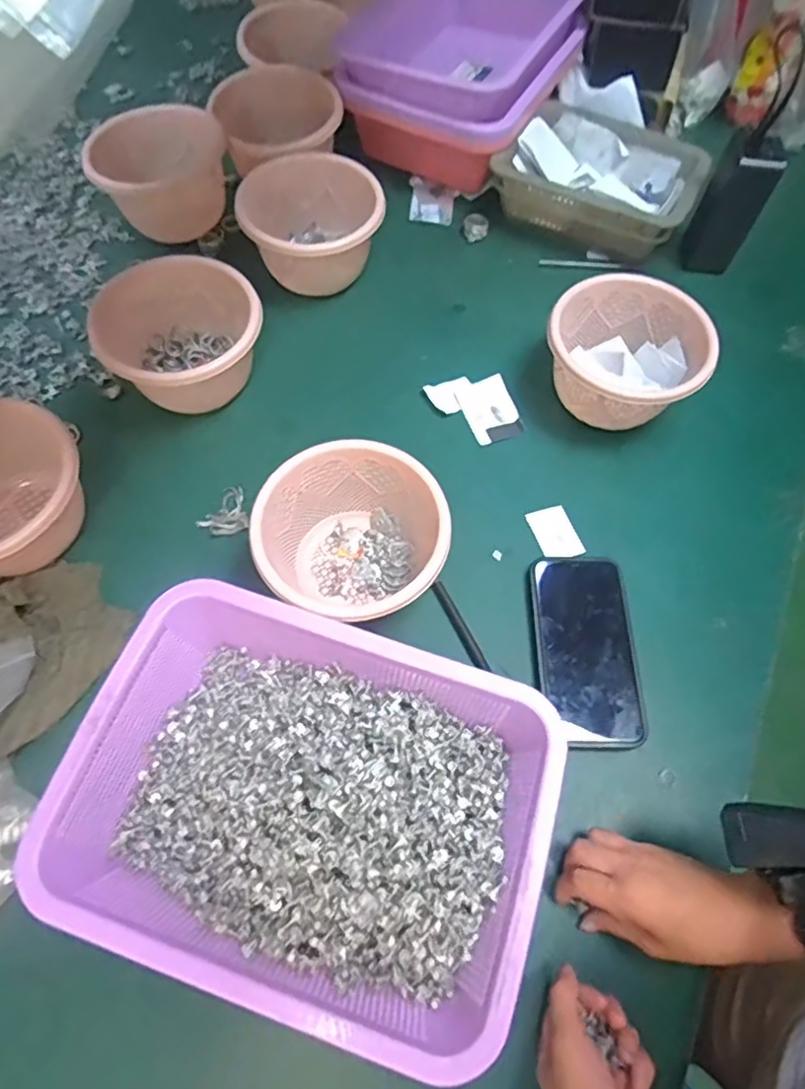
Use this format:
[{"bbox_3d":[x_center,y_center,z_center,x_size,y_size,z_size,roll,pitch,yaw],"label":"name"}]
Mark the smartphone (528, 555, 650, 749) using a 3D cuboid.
[{"bbox_3d":[0.154,0.085,0.512,0.082,0.010,0.160,1,65,-2],"label":"smartphone"}]

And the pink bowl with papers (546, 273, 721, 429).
[{"bbox_3d":[0.208,-0.173,0.591,0.141,0.095,0.135,1,65,-2],"label":"pink bowl with papers"}]

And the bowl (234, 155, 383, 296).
[{"bbox_3d":[-0.094,-0.343,0.662,0.118,0.092,0.139,-37,72,-18],"label":"bowl"}]

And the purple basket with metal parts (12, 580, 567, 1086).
[{"bbox_3d":[-0.063,0.173,0.416,0.304,0.086,0.221,17,65,5],"label":"purple basket with metal parts"}]

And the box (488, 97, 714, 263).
[{"bbox_3d":[0.234,-0.429,0.729,0.220,0.077,0.155,24,66,8],"label":"box"}]

